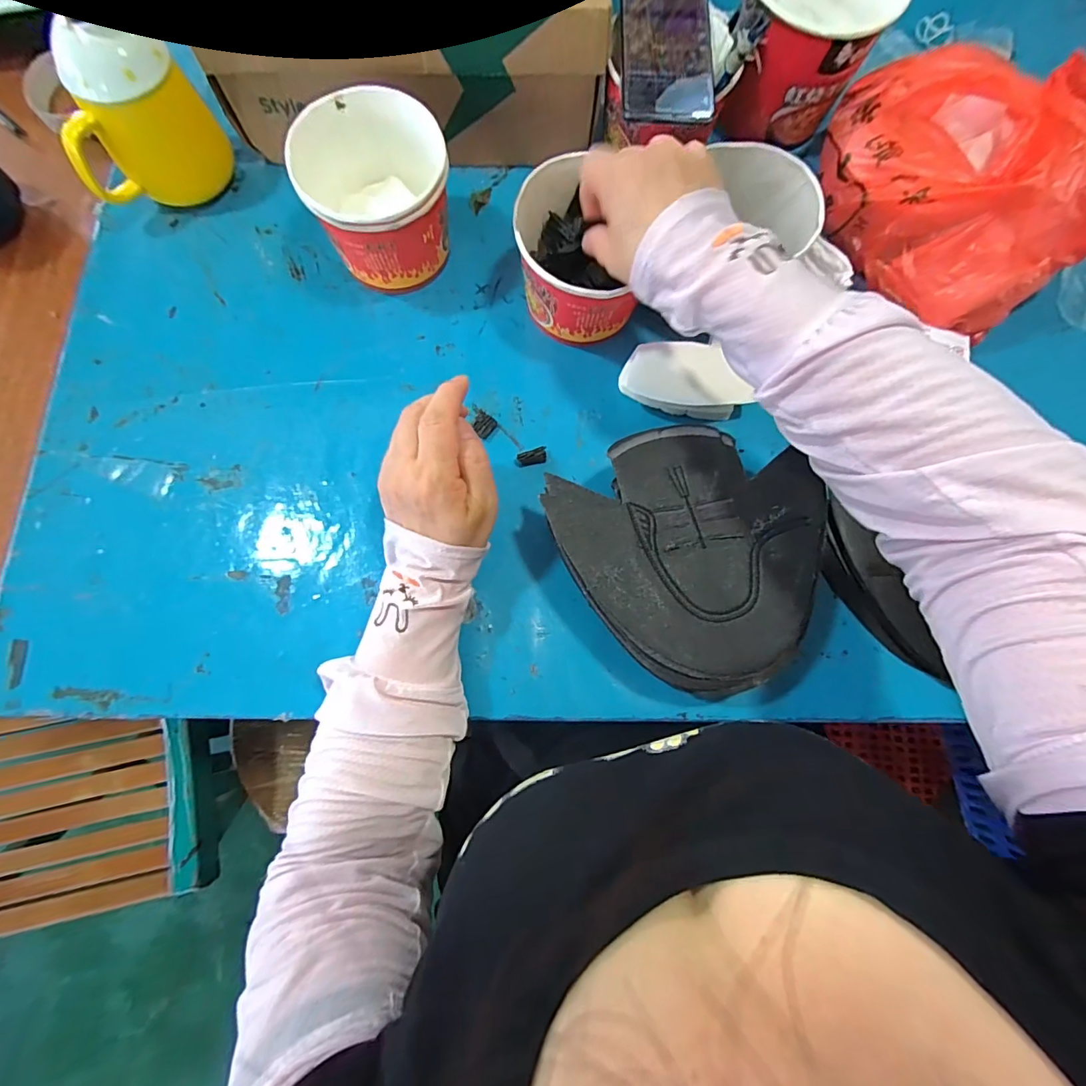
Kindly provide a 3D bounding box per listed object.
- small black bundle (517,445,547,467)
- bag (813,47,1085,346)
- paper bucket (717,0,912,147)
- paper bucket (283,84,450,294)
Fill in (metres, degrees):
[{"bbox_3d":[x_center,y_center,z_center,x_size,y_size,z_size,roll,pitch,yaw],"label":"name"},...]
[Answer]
[{"bbox_3d":[-0.009,-0.072,0.398,0.024,0.007,0.013,-12,77,-4],"label":"small black bundle"},{"bbox_3d":[0.352,-0.310,0.401,0.192,0.126,0.230,-40,82,-10],"label":"bag"},{"bbox_3d":[0.235,-0.453,0.439,0.132,0.105,0.113,15,77,2],"label":"paper bucket"},{"bbox_3d":[-0.131,-0.278,0.396,0.111,0.092,0.116,0,76,-2],"label":"paper bucket"}]

